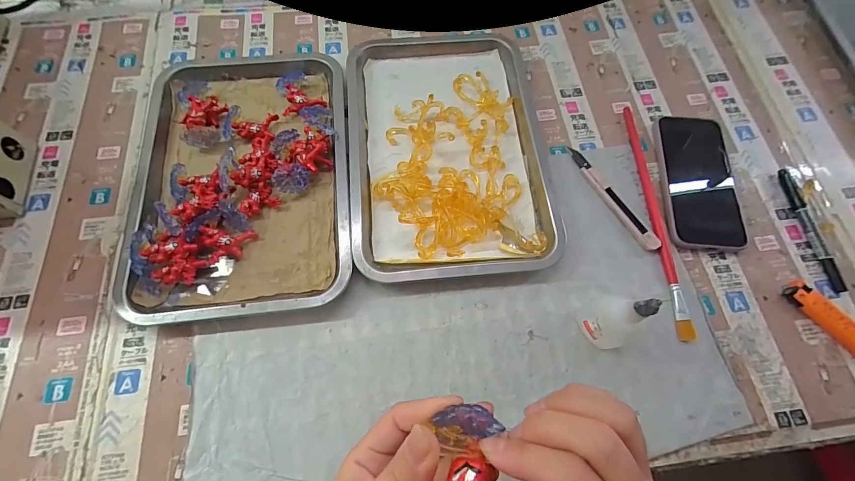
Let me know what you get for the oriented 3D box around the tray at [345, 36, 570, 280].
[{"bbox_3d":[0.021,-0.115,0.413,0.211,0.026,0.318,-5,68,-4],"label":"tray"}]

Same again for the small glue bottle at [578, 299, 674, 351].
[{"bbox_3d":[0.163,0.067,0.306,0.028,0.100,0.039,-19,70,-9],"label":"small glue bottle"}]

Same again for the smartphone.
[{"bbox_3d":[0.303,-0.070,0.408,0.087,0.011,0.167,6,68,0],"label":"smartphone"}]

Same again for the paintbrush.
[{"bbox_3d":[0.243,-0.032,0.392,0.015,0.009,0.267,1,68,-1],"label":"paintbrush"}]

